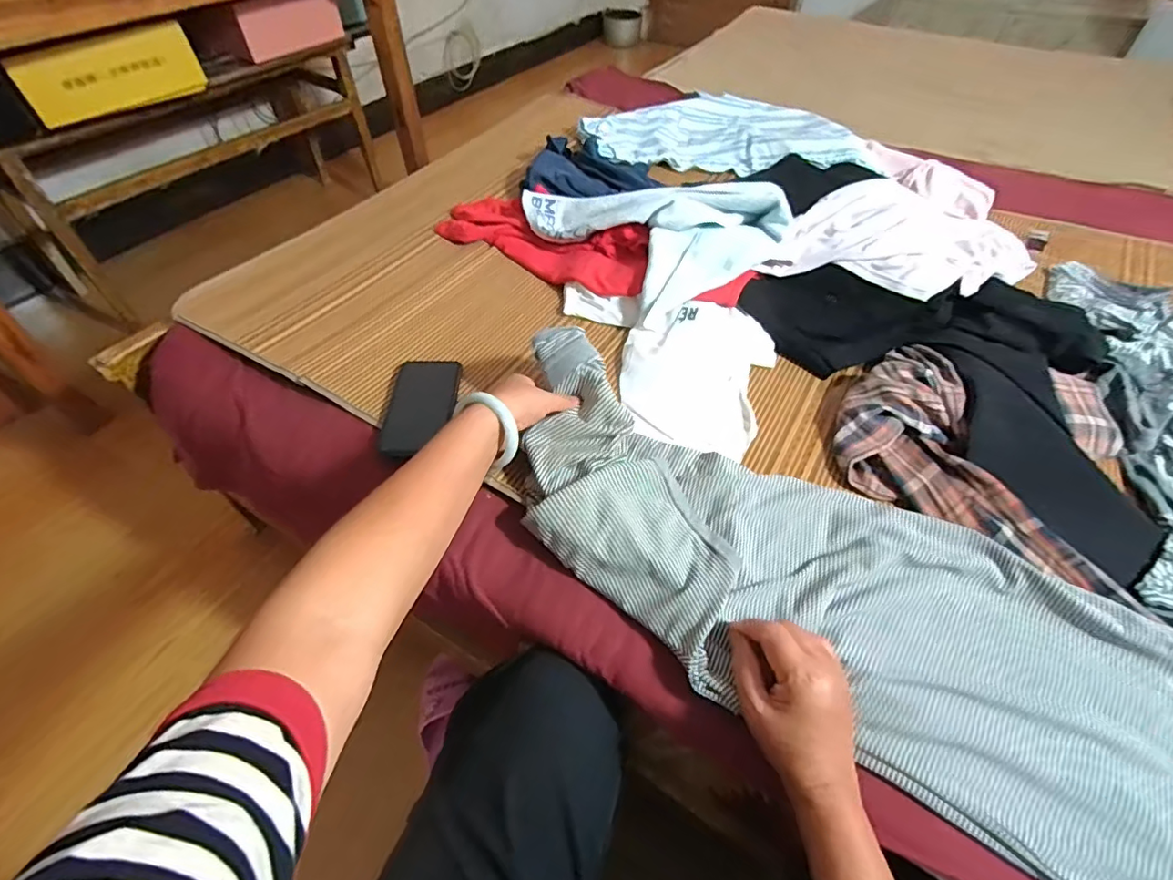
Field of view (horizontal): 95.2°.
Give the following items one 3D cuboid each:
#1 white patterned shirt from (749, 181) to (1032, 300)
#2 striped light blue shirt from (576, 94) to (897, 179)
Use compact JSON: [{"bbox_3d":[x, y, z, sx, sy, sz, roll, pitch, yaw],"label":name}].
[{"bbox_3d":[0.449,-0.293,0.768,0.315,0.062,0.237,19,53,16],"label":"white patterned shirt"},{"bbox_3d":[0.289,-0.621,1.099,0.550,0.060,0.297,11,51,10],"label":"striped light blue shirt"}]

